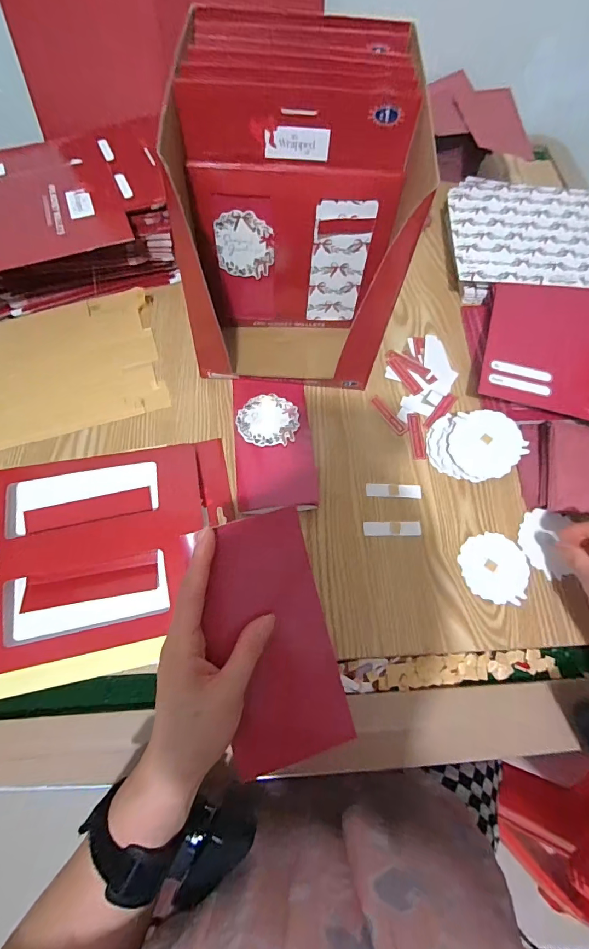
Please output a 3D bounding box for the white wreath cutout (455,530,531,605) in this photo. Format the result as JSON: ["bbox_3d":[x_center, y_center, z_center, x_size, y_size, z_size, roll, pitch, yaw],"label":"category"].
[{"bbox_3d":[0.202,0.093,0.412,0.068,0.004,0.068,24,68,8],"label":"white wreath cutout"}]

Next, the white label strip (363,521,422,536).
[{"bbox_3d":[0.103,0.056,0.425,0.059,0.004,0.015,0,67,-2],"label":"white label strip"}]

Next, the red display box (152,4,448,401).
[{"bbox_3d":[-0.004,-0.252,0.425,0.201,0.233,0.240,1,67,-2],"label":"red display box"}]

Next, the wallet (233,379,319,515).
[{"bbox_3d":[-0.022,-0.036,0.453,0.084,0.015,0.159,-4,67,-4],"label":"wallet"}]

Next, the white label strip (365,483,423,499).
[{"bbox_3d":[0.108,0.018,0.443,0.059,0.004,0.015,2,81,0],"label":"white label strip"}]

